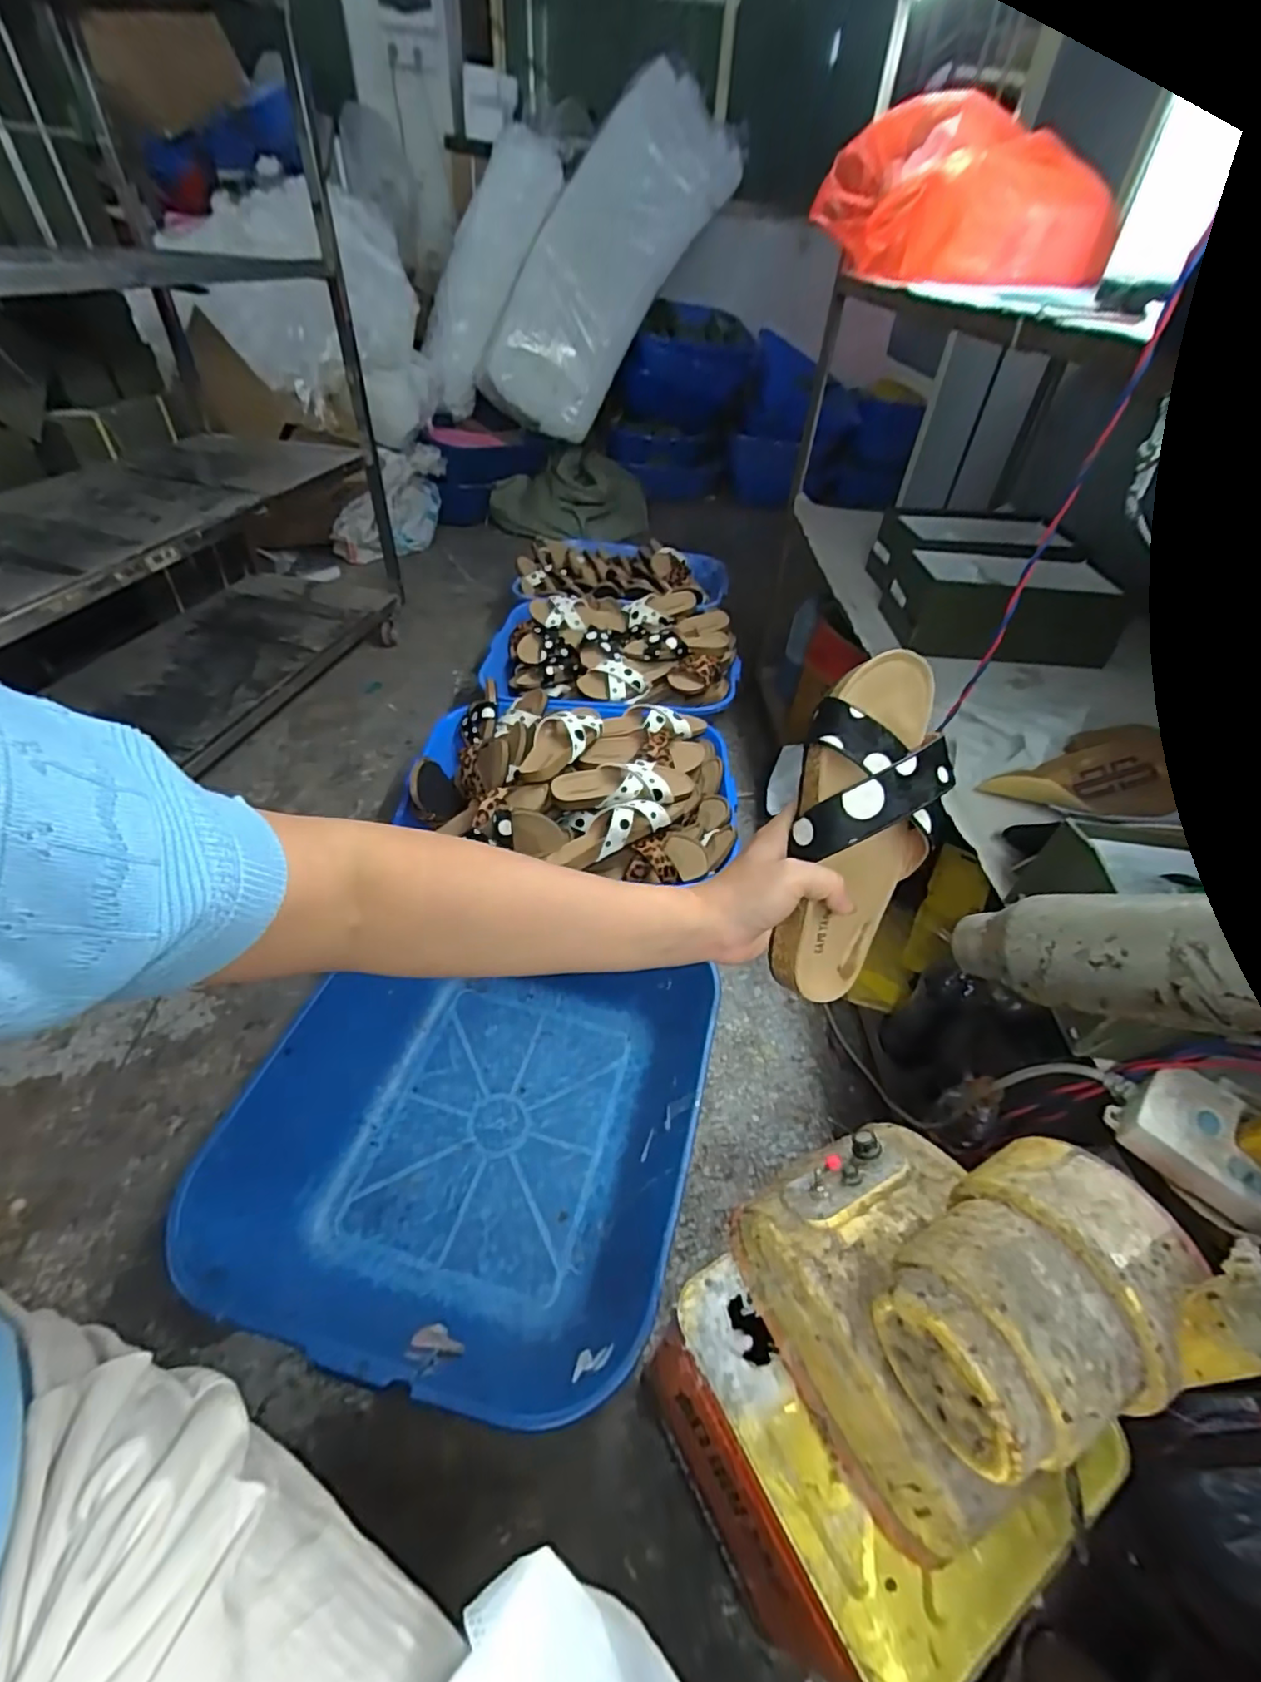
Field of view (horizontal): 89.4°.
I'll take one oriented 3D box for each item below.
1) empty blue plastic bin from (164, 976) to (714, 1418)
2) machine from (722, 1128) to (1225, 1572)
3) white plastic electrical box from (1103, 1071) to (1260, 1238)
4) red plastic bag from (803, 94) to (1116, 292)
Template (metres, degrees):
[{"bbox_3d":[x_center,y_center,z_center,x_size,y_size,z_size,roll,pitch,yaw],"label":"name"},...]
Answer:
[{"bbox_3d":[-0.185,0.359,0.828,0.507,0.181,0.537,14,45,9],"label":"empty blue plastic bin"},{"bbox_3d":[0.200,0.282,0.412,0.175,0.201,0.206,-20,49,-23],"label":"machine"},{"bbox_3d":[0.385,0.205,0.423,0.074,0.027,0.096,-18,49,-22],"label":"white plastic electrical box"},{"bbox_3d":[0.501,-0.982,0.973,0.338,0.191,0.293,-2,45,-7],"label":"red plastic bag"}]

